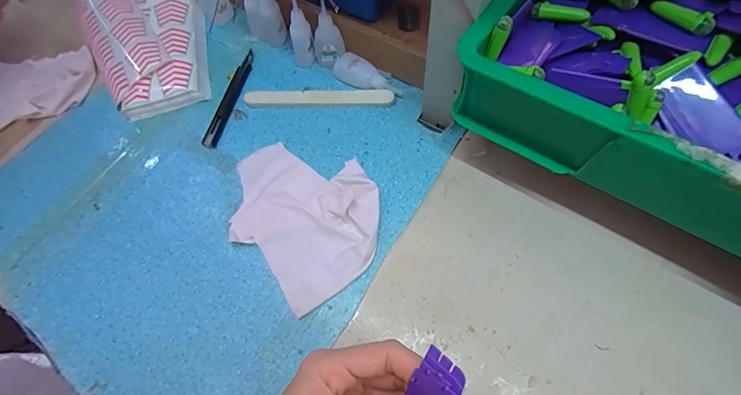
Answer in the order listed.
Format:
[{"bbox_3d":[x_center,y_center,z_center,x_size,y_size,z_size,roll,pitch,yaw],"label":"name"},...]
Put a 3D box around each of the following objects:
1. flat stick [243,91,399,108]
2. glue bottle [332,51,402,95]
[{"bbox_3d":[-0.062,-0.117,0.437,0.175,0.008,0.022,2,71,6],"label":"flat stick"},{"bbox_3d":[-0.001,-0.144,0.442,0.085,0.026,0.033,26,69,16],"label":"glue bottle"}]

